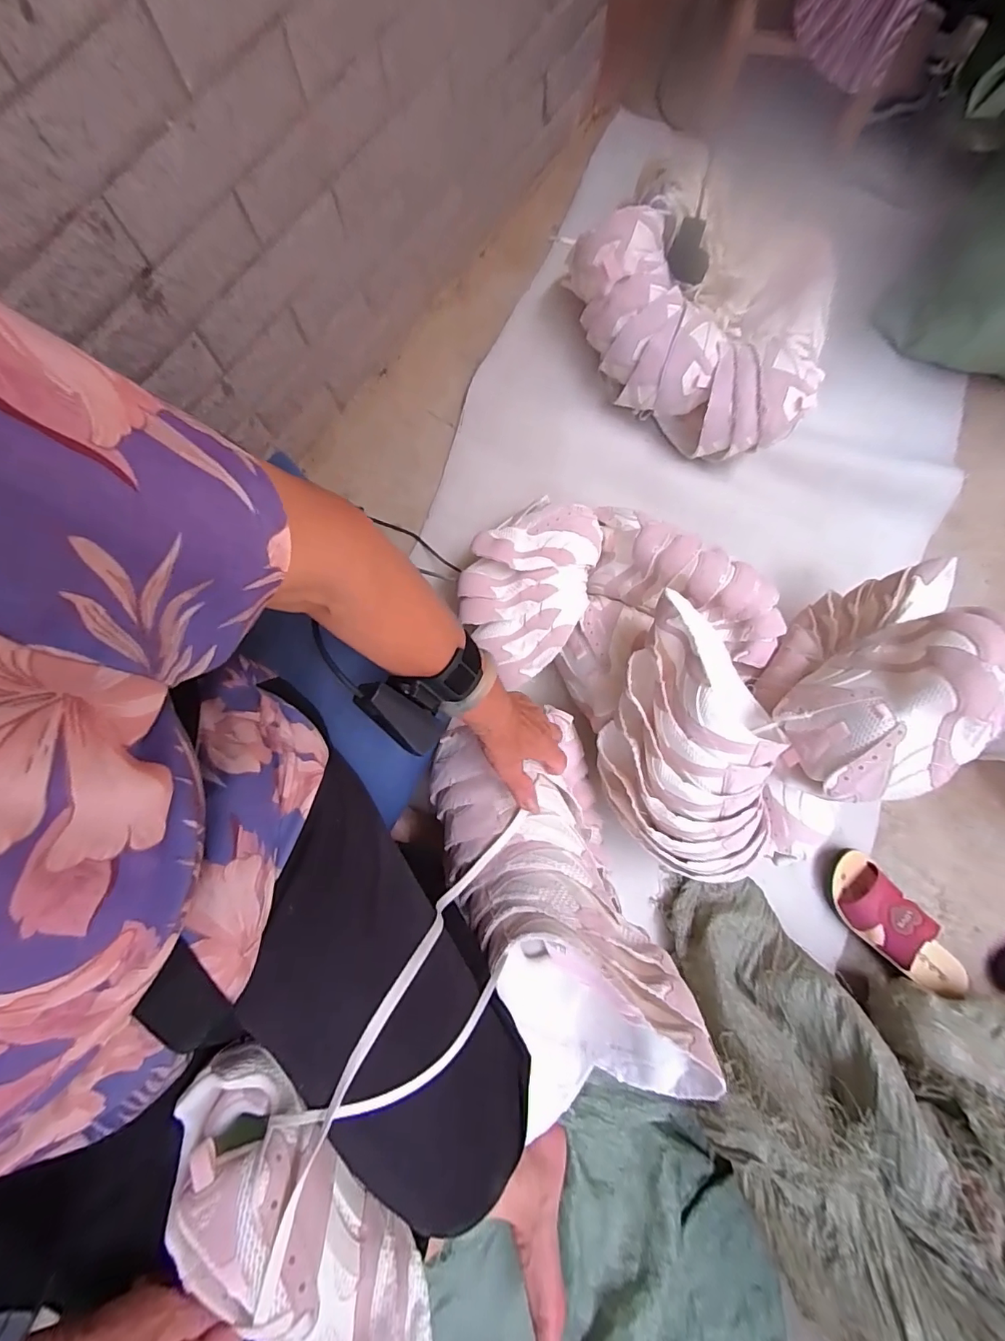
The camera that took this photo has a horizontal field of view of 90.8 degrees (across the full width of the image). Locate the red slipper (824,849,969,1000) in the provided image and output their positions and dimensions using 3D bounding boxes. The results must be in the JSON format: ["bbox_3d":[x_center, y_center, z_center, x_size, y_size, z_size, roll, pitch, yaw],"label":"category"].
[{"bbox_3d":[0.525,0.343,0.659,0.081,0.074,0.205,-38,80,-7],"label":"red slipper"}]

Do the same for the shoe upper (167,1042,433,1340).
[{"bbox_3d":[-0.133,0.378,0.325,0.097,0.067,0.242,-39,82,-7],"label":"shoe upper"}]

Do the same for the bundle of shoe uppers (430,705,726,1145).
[{"bbox_3d":[0.044,0.220,0.471,0.138,0.128,0.362,-34,70,-6],"label":"bundle of shoe uppers"}]

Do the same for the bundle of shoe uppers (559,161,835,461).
[{"bbox_3d":[0.292,-0.513,0.756,0.386,0.170,0.241,35,80,8],"label":"bundle of shoe uppers"}]

